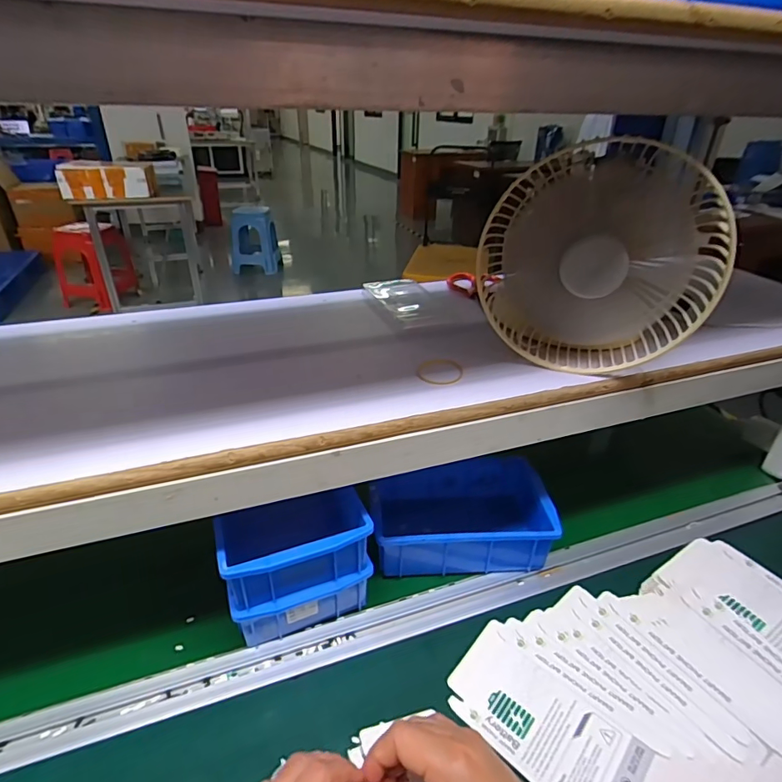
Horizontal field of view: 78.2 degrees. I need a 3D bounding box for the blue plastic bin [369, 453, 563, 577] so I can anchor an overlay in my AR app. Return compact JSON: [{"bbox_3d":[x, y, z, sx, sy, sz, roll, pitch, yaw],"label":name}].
[{"bbox_3d":[0.078,0.139,0.567,0.201,0.063,0.137,0,31,-3],"label":"blue plastic bin"}]

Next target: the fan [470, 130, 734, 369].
[{"bbox_3d":[0.188,-0.121,0.449,0.199,0.189,0.084,13,32,18],"label":"fan"}]

